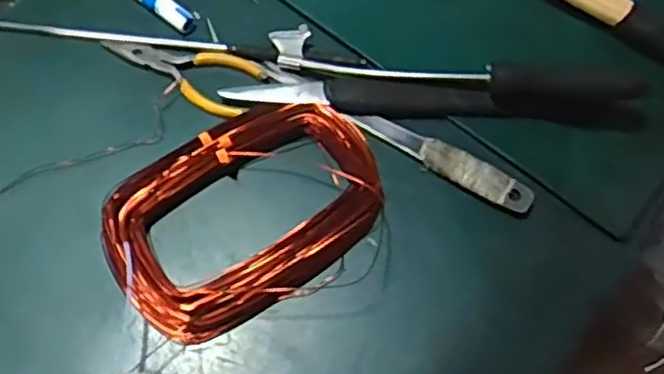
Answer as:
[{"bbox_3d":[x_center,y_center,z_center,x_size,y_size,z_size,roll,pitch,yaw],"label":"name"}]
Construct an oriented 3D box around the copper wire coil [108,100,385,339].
[{"bbox_3d":[-0.056,0.012,0.454,0.176,0.021,0.123,-33,72,-15],"label":"copper wire coil"}]

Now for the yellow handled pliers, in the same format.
[{"bbox_3d":[-0.108,-0.086,0.504,0.114,0.006,0.047,22,68,7],"label":"yellow handled pliers"}]

